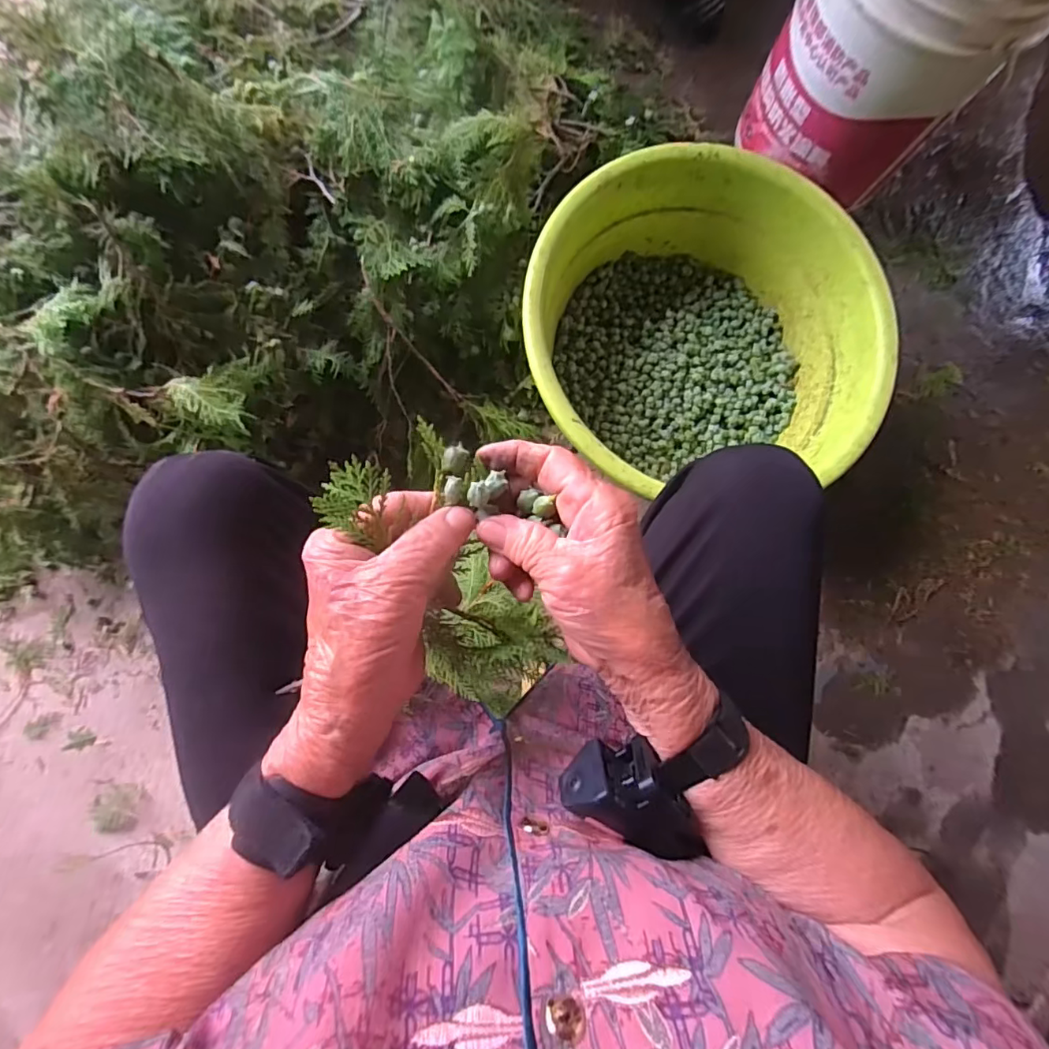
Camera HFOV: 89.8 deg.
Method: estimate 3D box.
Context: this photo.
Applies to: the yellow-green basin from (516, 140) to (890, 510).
[{"bbox_3d":[0.214,-0.243,0.666,0.407,0.152,0.384,0,83,-2],"label":"yellow-green basin"}]

